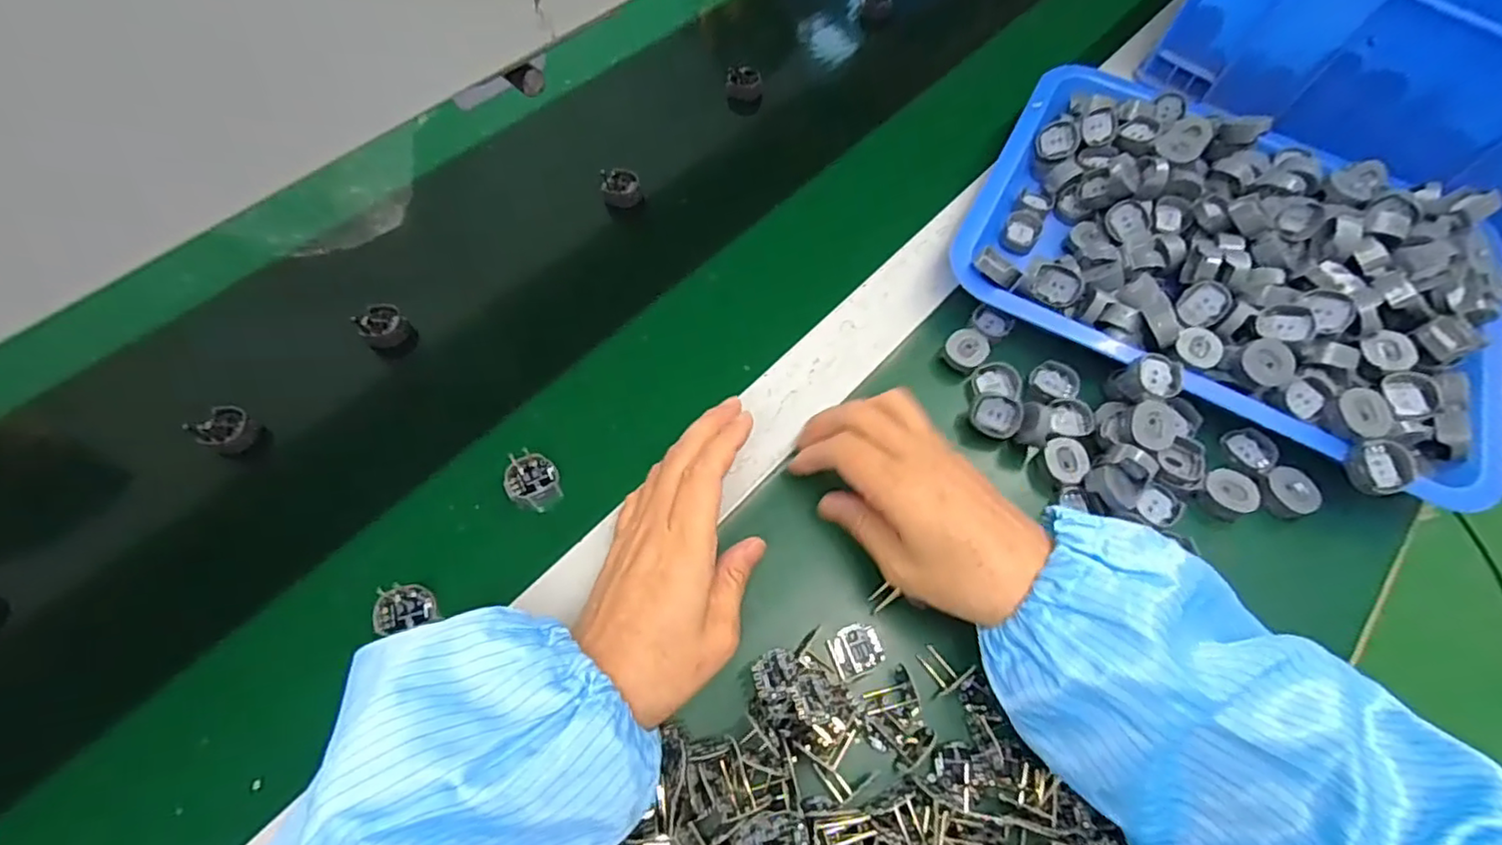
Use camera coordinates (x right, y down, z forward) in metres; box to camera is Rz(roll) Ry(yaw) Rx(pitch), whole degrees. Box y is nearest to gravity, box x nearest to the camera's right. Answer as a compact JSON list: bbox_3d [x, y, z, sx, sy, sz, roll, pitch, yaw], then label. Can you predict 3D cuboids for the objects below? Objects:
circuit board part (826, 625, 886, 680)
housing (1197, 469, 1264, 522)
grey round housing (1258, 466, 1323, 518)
[{"bbox_3d":[0.055,0.117,0.329,0.026,0.004,0.023,-16,65,-11],"label":"circuit board part"},{"bbox_3d":[0.279,0.042,0.372,0.030,0.015,0.026,33,66,13],"label":"housing"},{"bbox_3d":[0.315,0.040,0.371,0.029,0.012,0.029,1,63,-3],"label":"grey round housing"}]

